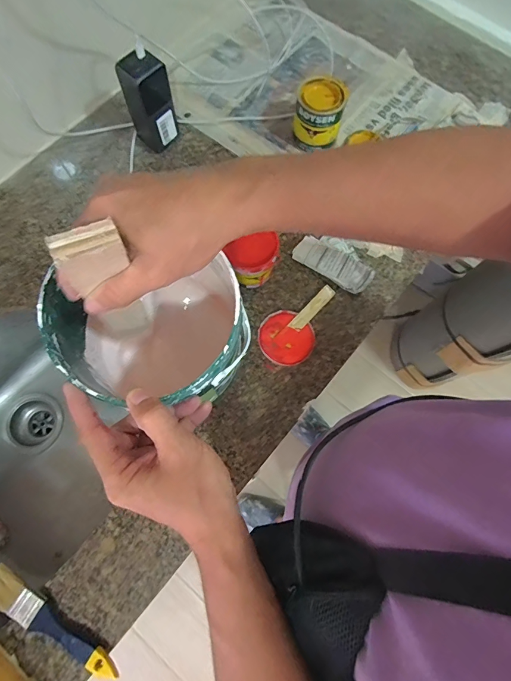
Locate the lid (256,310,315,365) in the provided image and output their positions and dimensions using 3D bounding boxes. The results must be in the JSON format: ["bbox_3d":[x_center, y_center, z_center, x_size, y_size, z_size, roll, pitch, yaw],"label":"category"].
[{"bbox_3d":[0.043,-0.004,0.525,0.077,0.013,0.074,0,74,-1],"label":"lid"}]

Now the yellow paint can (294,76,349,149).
[{"bbox_3d":[0.094,-0.337,0.560,0.069,0.076,0.069,0,74,-1],"label":"yellow paint can"}]

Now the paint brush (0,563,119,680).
[{"bbox_3d":[-0.236,0.325,0.424,0.183,0.019,0.030,31,76,7],"label":"paint brush"}]

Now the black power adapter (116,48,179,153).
[{"bbox_3d":[-0.156,-0.352,0.557,0.058,0.133,0.048,-43,79,-12],"label":"black power adapter"}]

